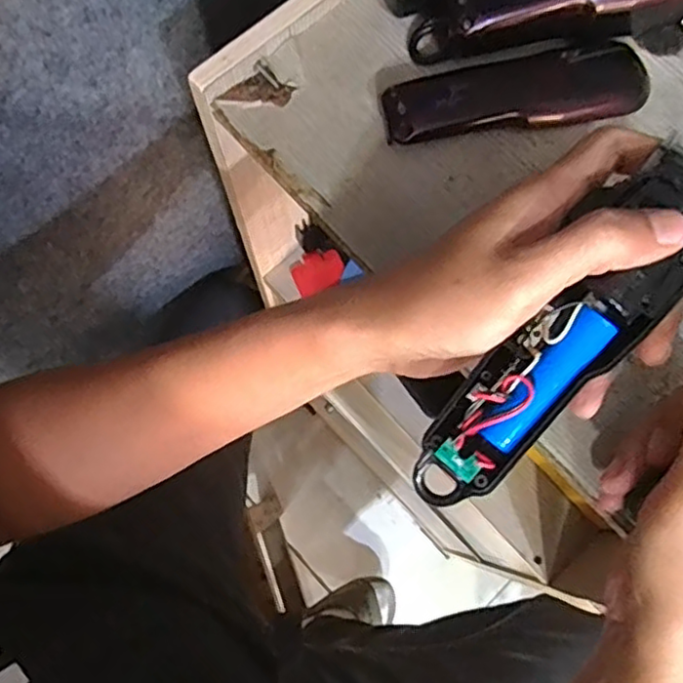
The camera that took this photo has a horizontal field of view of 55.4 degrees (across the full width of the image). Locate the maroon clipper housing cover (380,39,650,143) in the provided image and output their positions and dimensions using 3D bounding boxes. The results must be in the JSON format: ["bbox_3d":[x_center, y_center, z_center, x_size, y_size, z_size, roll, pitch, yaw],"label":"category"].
[{"bbox_3d":[0.094,-0.130,0.351,0.142,0.021,0.038,-12,75,-5],"label":"maroon clipper housing cover"}]

